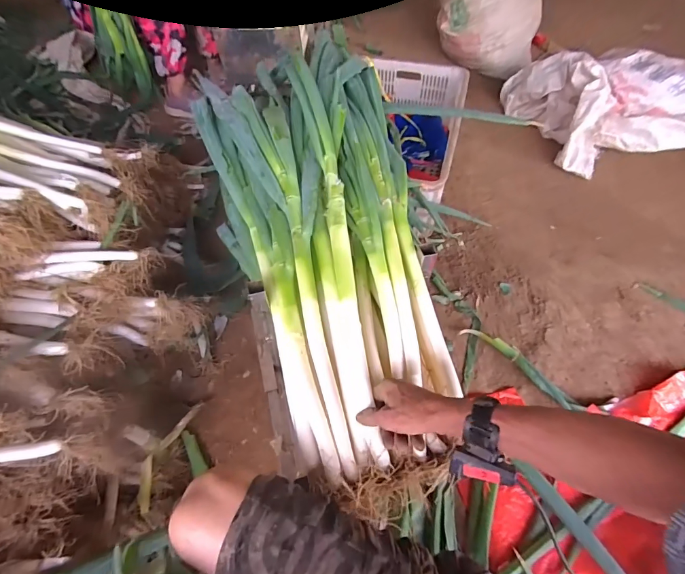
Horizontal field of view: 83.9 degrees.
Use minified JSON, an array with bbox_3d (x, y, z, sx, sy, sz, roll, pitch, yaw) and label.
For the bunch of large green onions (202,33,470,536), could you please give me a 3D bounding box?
[{"bbox_3d":[-0.030,-0.085,0.630,0.316,0.102,0.788,-10,72,-8],"label":"bunch of large green onions"}]

